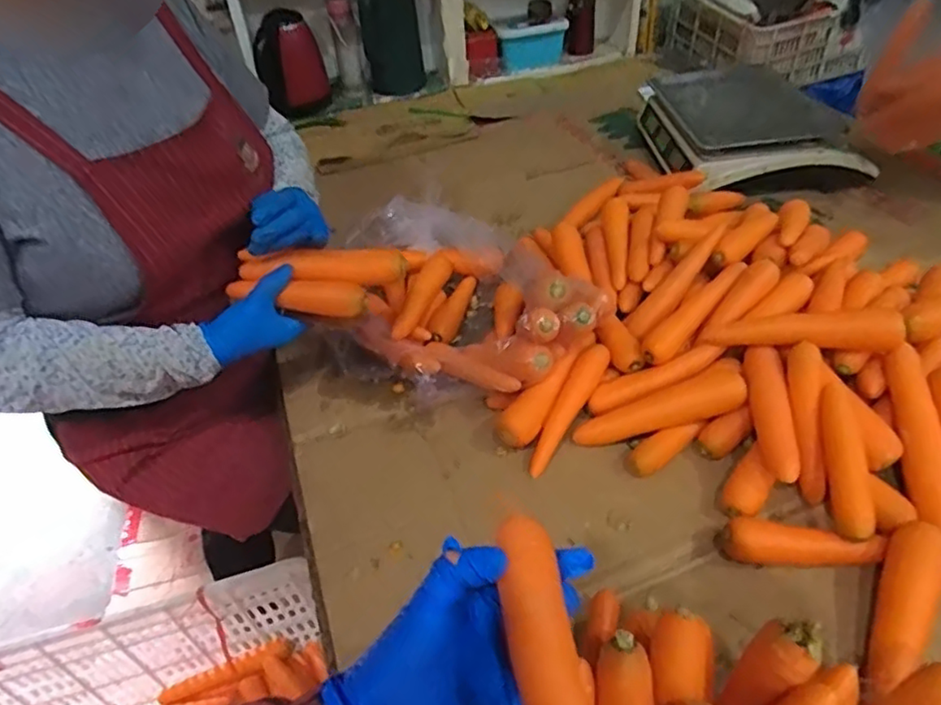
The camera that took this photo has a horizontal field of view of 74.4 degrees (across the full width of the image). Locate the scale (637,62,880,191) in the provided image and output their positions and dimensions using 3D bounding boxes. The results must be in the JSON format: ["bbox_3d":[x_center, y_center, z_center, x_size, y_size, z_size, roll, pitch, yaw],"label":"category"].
[{"bbox_3d":[0.495,-0.416,1.135,0.305,0.129,0.361,-8,41,-2],"label":"scale"}]

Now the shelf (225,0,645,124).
[{"bbox_3d":[-0.044,-0.842,1.509,1.018,0.386,0.212,-13,42,-7],"label":"shelf"}]

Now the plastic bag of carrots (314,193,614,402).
[{"bbox_3d":[-0.008,-0.074,0.807,0.345,0.120,0.274,7,43,14],"label":"plastic bag of carrots"}]

